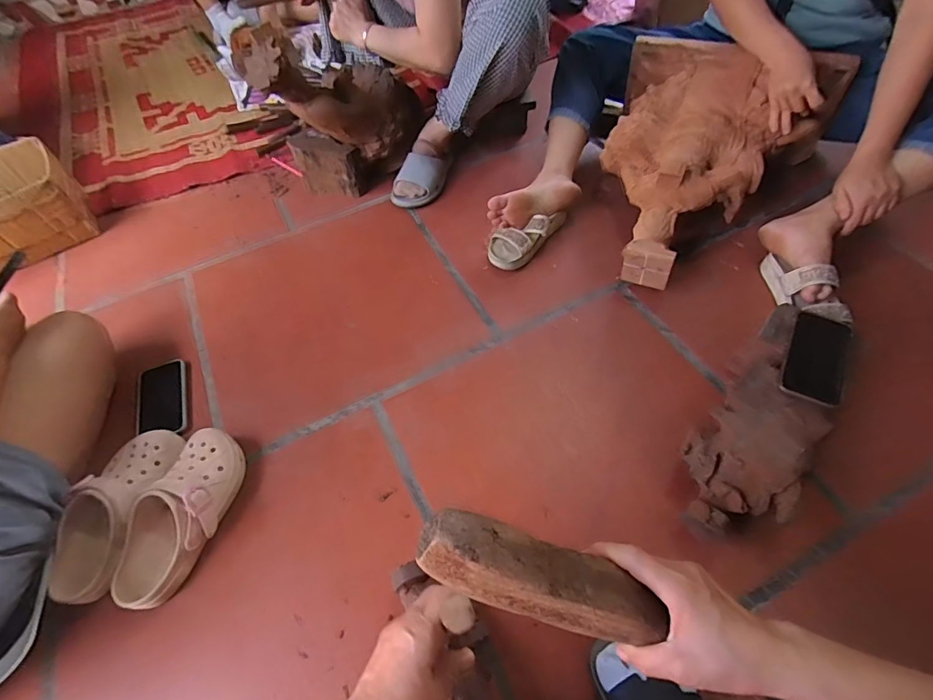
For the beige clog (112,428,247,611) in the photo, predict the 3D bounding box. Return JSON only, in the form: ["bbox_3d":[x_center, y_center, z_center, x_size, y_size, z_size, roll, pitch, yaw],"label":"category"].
[{"bbox_3d":[-0.414,0.231,0.654,0.105,0.091,0.247,4,57,8],"label":"beige clog"}]

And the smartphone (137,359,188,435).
[{"bbox_3d":[-0.545,0.090,0.808,0.084,0.017,0.150,-19,57,-7],"label":"smartphone"}]

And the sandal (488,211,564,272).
[{"bbox_3d":[0.126,-0.250,0.946,0.089,0.066,0.195,35,66,25],"label":"sandal"}]

